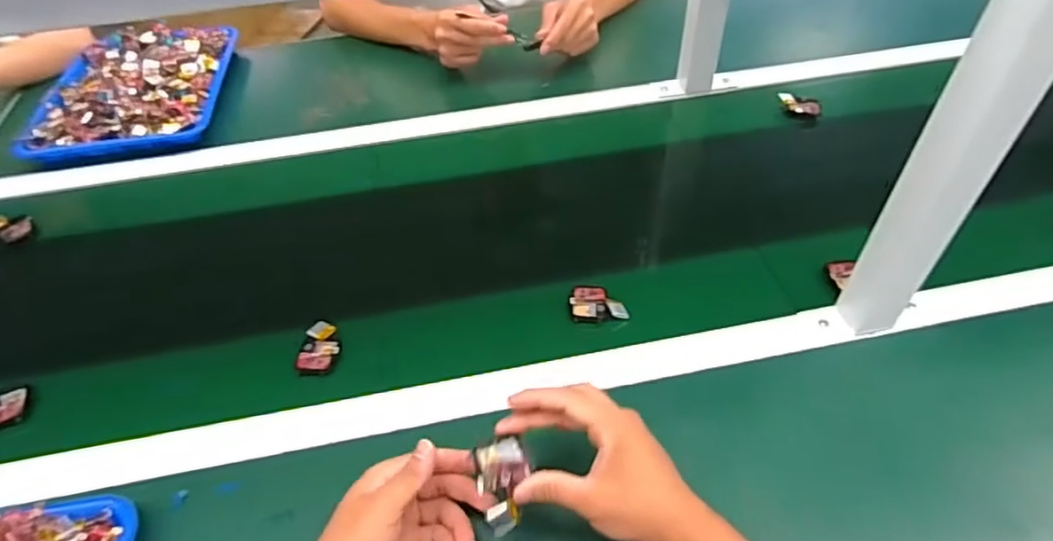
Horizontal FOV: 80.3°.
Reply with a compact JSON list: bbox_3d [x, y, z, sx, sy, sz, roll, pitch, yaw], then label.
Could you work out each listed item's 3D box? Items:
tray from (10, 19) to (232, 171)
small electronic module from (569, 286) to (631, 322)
[{"bbox_3d":[-0.575,-0.272,0.931,0.240,0.045,0.301,-8,47,-4],"label":"tray"},{"bbox_3d":[0.074,0.034,0.641,0.056,0.009,0.041,1,47,4],"label":"small electronic module"}]

